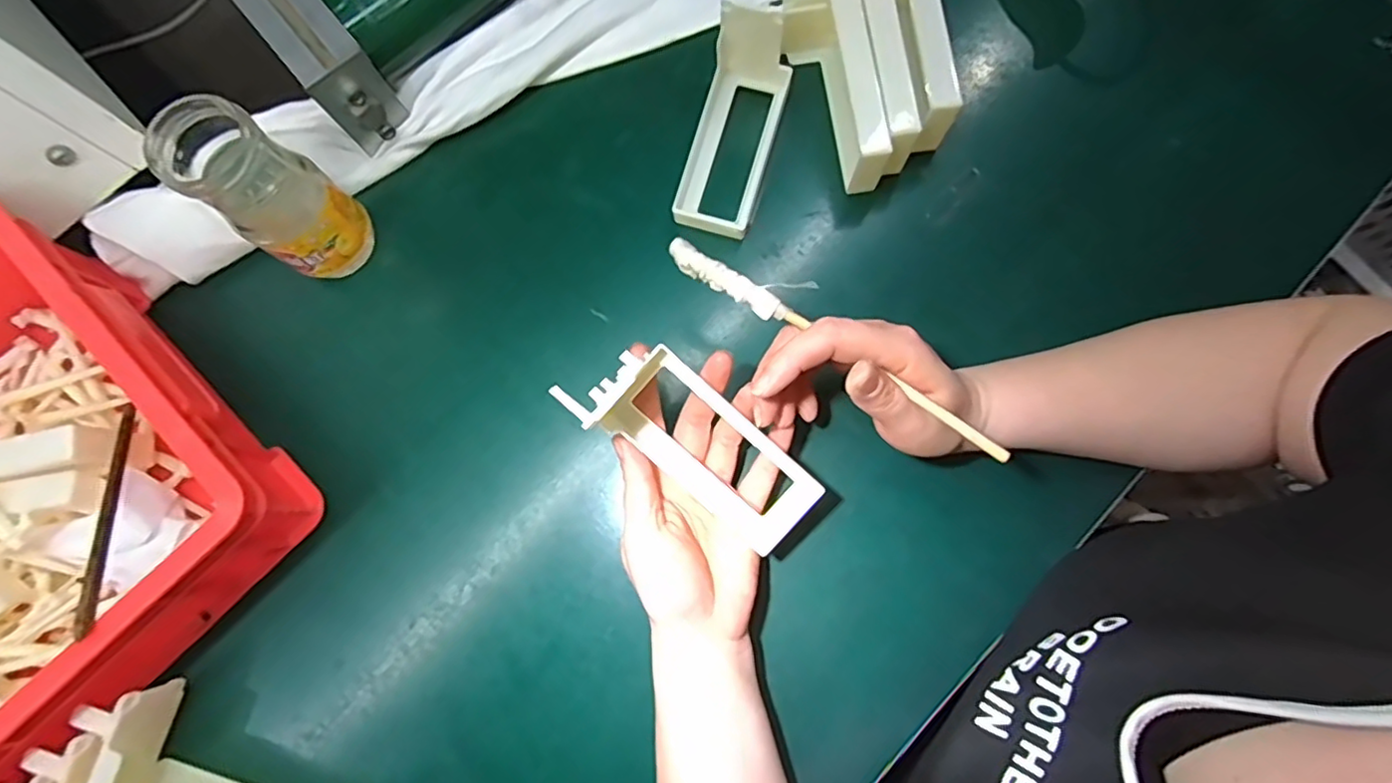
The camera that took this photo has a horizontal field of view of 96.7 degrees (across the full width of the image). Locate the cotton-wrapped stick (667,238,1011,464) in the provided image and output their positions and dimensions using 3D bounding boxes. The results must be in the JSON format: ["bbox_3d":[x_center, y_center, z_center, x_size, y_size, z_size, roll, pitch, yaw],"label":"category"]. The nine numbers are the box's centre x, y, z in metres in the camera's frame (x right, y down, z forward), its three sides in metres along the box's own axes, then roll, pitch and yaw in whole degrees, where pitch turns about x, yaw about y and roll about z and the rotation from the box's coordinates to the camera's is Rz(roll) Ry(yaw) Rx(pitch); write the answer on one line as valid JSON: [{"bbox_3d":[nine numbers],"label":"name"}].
[{"bbox_3d":[0.066,-0.024,0.317,0.200,0.007,0.014,35,81,16],"label":"cotton-wrapped stick"}]

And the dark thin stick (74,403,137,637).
[{"bbox_3d":[-0.328,0.064,0.345,0.008,0.012,0.146,-24,54,-4],"label":"dark thin stick"}]

